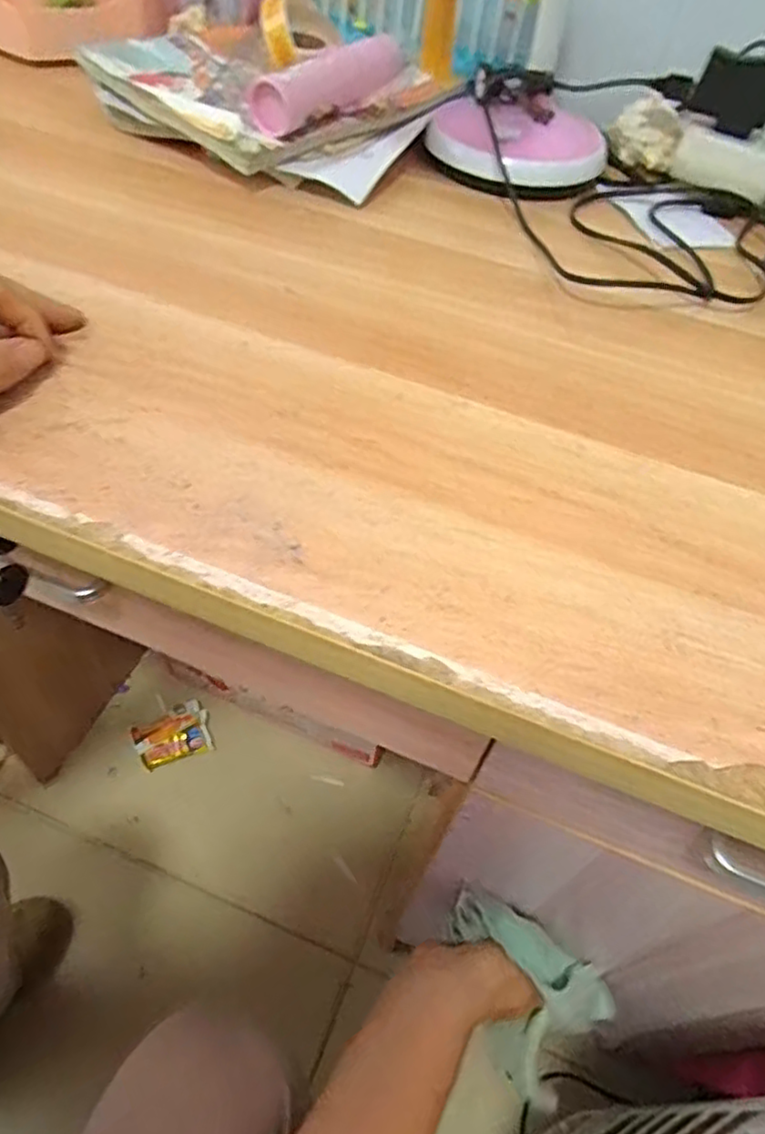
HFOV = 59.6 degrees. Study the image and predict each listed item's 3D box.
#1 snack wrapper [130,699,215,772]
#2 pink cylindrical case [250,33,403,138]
[{"bbox_3d":[-0.297,0.235,0.941,0.101,0.024,0.082,-15,53,-18],"label":"snack wrapper"},{"bbox_3d":[-0.033,-0.365,0.497,0.035,0.029,0.177,26,53,14],"label":"pink cylindrical case"}]

